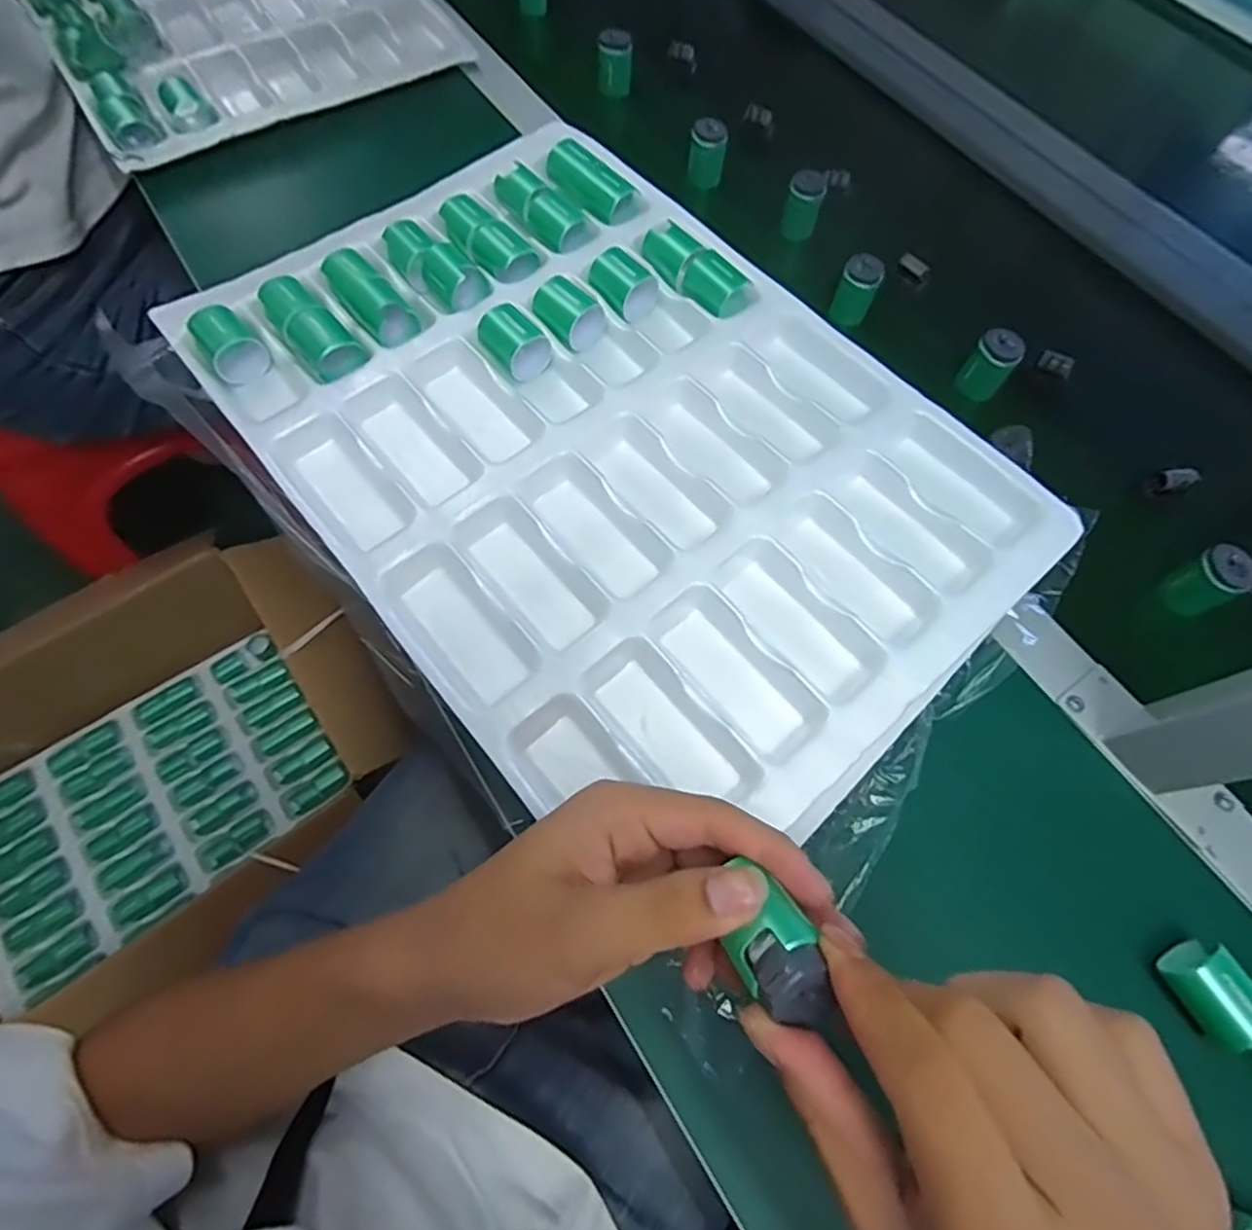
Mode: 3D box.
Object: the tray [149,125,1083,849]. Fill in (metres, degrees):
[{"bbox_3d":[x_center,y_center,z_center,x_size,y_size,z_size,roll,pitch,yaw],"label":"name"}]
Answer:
[{"bbox_3d":[-0.015,-0.101,0.382,0.319,0.046,0.462,-39,74,-16],"label":"tray"}]

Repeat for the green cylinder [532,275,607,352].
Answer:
[{"bbox_3d":[-0.038,-0.189,0.407,0.040,0.025,0.033,42,72,14],"label":"green cylinder"}]

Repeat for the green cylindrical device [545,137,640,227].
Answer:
[{"bbox_3d":[-0.026,-0.302,0.451,0.027,0.027,0.069,-40,74,-16],"label":"green cylindrical device"}]

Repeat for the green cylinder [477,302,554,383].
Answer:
[{"bbox_3d":[-0.068,-0.166,0.395,0.034,0.031,0.035,-36,73,-15],"label":"green cylinder"}]

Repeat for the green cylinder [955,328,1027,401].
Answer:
[{"bbox_3d":[0.260,-0.179,0.462,0.031,0.034,0.034,1,68,-2],"label":"green cylinder"}]

